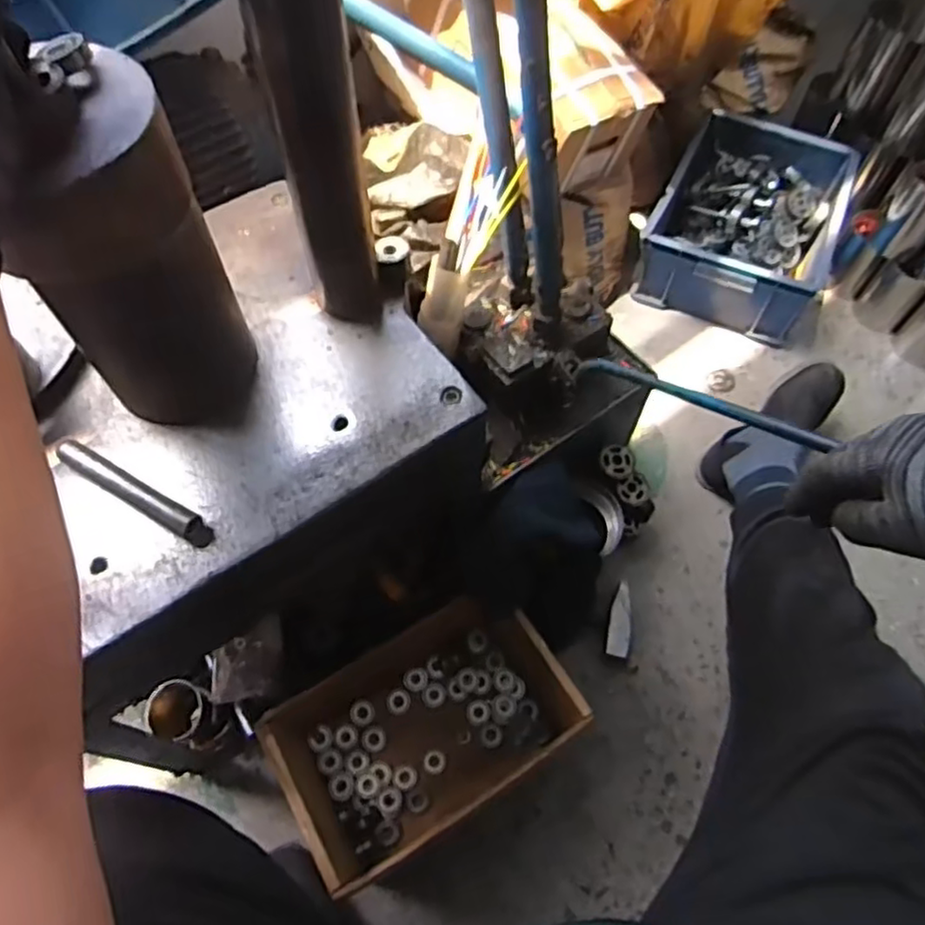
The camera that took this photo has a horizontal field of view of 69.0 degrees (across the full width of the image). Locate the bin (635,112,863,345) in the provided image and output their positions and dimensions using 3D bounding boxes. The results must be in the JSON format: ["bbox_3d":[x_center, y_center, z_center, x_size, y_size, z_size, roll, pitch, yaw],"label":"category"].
[{"bbox_3d":[0.531,-0.449,1.260,0.307,0.137,0.393,24,64,12],"label":"bin"}]

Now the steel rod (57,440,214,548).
[{"bbox_3d":[-0.274,0.025,0.559,0.152,0.026,0.021,28,64,14],"label":"steel rod"}]

